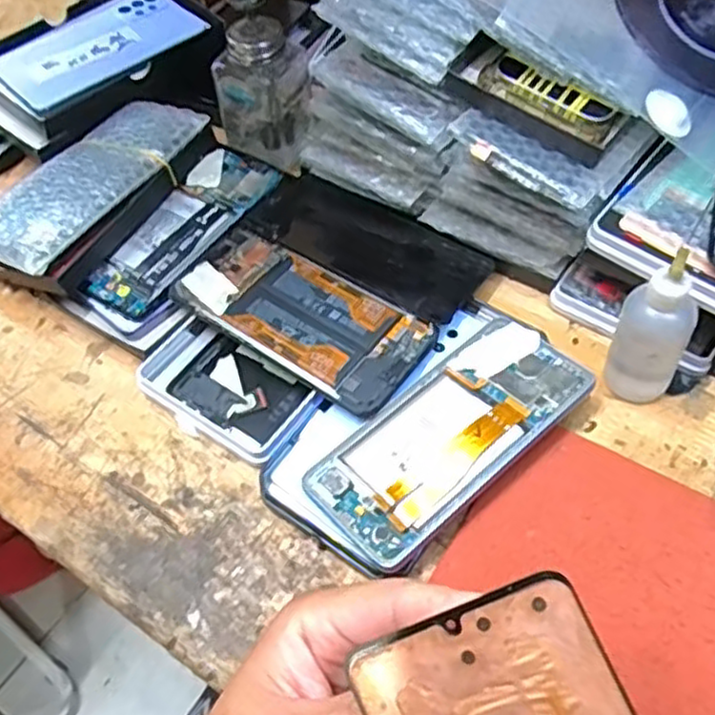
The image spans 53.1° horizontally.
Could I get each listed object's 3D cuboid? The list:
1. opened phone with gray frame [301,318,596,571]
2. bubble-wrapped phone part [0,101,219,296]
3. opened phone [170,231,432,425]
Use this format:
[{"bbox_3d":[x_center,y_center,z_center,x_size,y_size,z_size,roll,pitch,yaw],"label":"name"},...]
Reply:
[{"bbox_3d":[0.050,0.039,0.380,0.155,0.008,0.071,-37,53,-18],"label":"opened phone with gray frame"},{"bbox_3d":[-0.181,-0.117,0.498,0.088,0.034,0.173,26,61,21],"label":"bubble-wrapped phone part"},{"bbox_3d":[-0.036,-0.028,0.436,0.159,0.012,0.073,29,62,22],"label":"opened phone"}]

